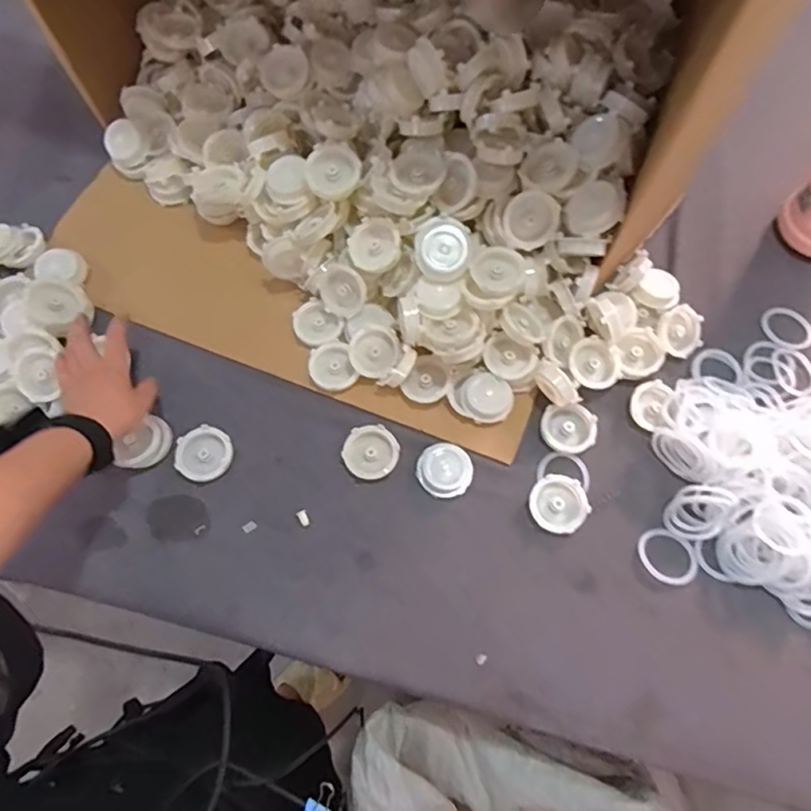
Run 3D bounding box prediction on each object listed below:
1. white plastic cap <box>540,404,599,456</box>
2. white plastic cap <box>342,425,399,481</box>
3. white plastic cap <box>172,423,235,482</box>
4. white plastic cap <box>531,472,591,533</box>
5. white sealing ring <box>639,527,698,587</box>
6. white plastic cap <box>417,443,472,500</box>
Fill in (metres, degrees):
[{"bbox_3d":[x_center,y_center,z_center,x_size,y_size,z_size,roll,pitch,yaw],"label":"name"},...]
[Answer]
[{"bbox_3d":[0.179,0.026,0.619,0.057,0.017,0.053,0,69,0],"label":"white plastic cap"},{"bbox_3d":[-0.037,0.052,0.609,0.058,0.012,0.059,0,69,0],"label":"white plastic cap"},{"bbox_3d":[-0.218,0.053,0.609,0.059,0.017,0.058,0,69,0],"label":"white plastic cap"},{"bbox_3d":[0.162,0.104,0.592,0.058,0.016,0.058,-2,78,9],"label":"white plastic cap"},{"bbox_3d":[0.270,0.155,0.575,0.052,0.004,0.060,-31,72,-12],"label":"white sealing ring"},{"bbox_3d":[0.041,0.068,0.595,0.056,0.021,0.053,0,69,0],"label":"white plastic cap"}]

